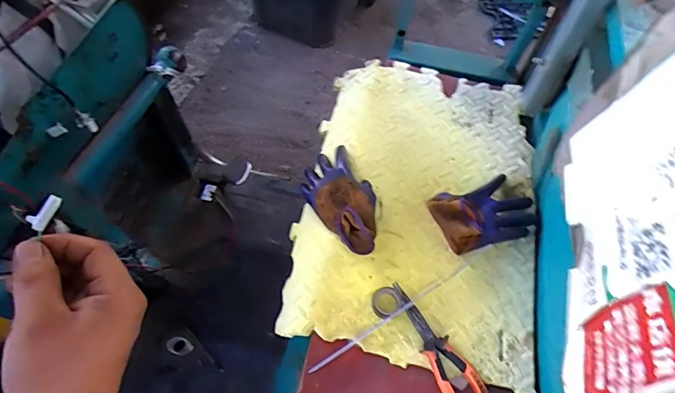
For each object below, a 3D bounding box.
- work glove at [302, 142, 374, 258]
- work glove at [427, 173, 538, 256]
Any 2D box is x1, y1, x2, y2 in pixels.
[{"bbox_3d":[0.008,-0.001,0.726,0.102,0.044,0.216,-24,66,-15],"label":"work glove"},{"bbox_3d":[0.243,0.024,0.708,0.177,0.057,0.108,-18,65,-12],"label":"work glove"}]

